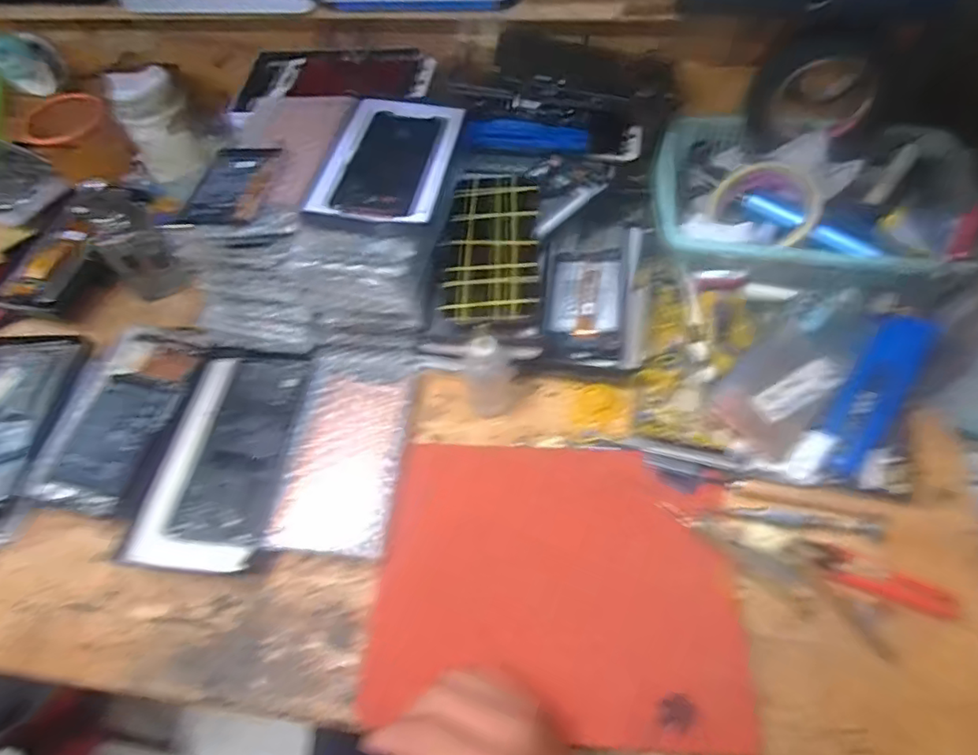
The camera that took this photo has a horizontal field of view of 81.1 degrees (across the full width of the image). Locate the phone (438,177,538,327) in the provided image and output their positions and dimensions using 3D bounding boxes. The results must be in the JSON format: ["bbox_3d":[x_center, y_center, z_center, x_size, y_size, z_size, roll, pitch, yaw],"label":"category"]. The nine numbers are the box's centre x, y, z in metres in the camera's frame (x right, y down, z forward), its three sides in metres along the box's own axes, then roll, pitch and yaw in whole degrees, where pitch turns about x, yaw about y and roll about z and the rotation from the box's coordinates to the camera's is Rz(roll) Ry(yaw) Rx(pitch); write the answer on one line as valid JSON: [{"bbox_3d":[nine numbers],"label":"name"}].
[{"bbox_3d":[0.003,-0.115,0.490,0.077,0.017,0.162,0,57,5],"label":"phone"}]

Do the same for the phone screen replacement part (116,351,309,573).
[{"bbox_3d":[-0.217,0.058,0.472,0.107,0.019,0.194,4,62,6],"label":"phone screen replacement part"}]

